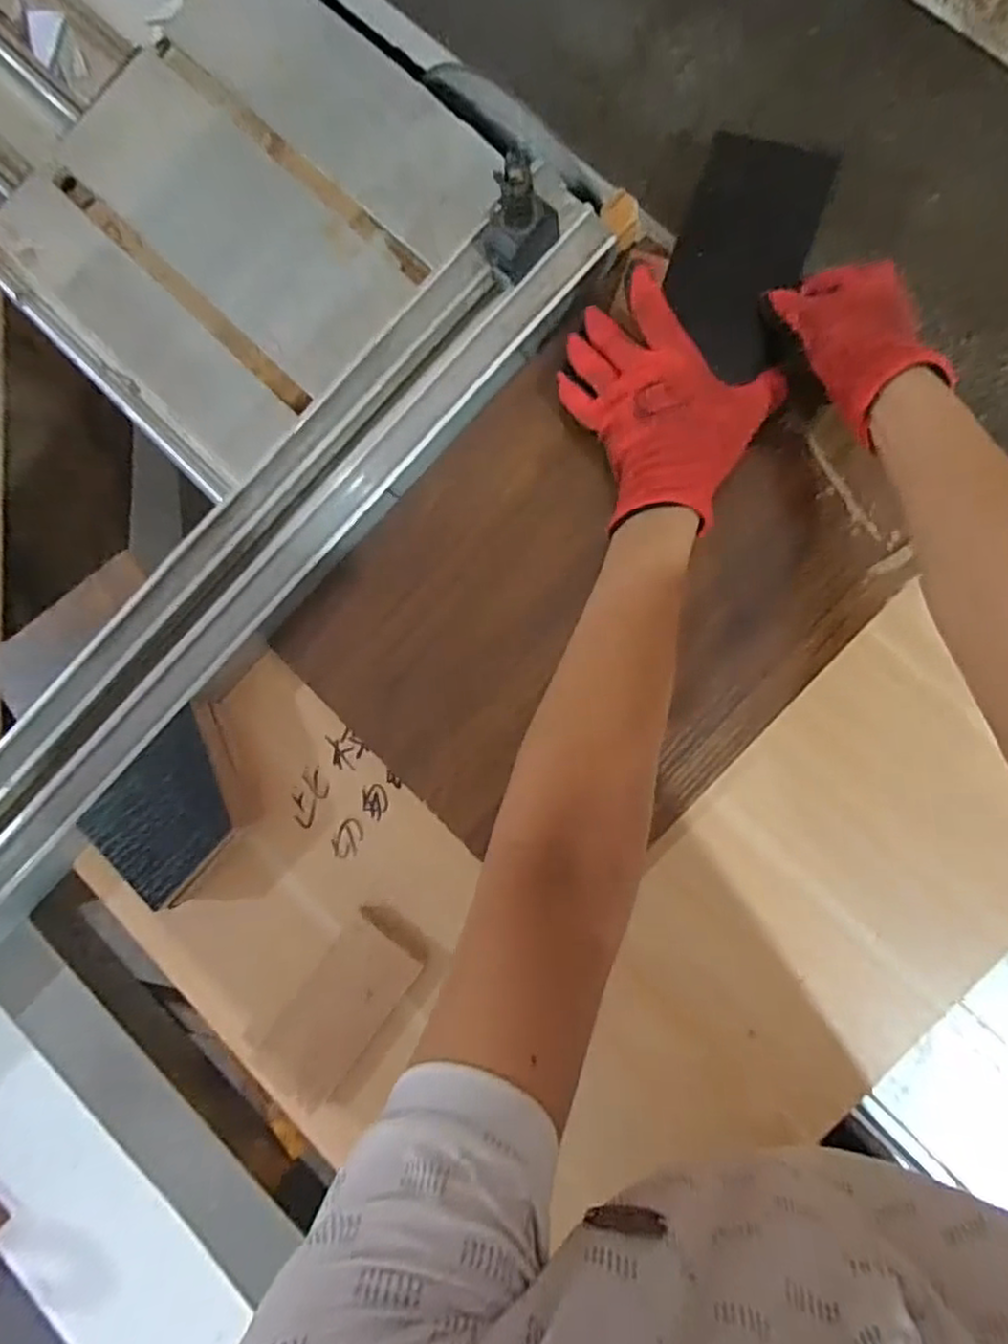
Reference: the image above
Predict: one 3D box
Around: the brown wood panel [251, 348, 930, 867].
[{"bbox_3d":[0.069,-0.058,0.522,0.401,0.020,0.307,-45,82,2],"label":"brown wood panel"}]

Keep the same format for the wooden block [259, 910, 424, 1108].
[{"bbox_3d":[-0.133,0.266,0.538,0.071,0.017,0.147,36,91,8],"label":"wooden block"}]

